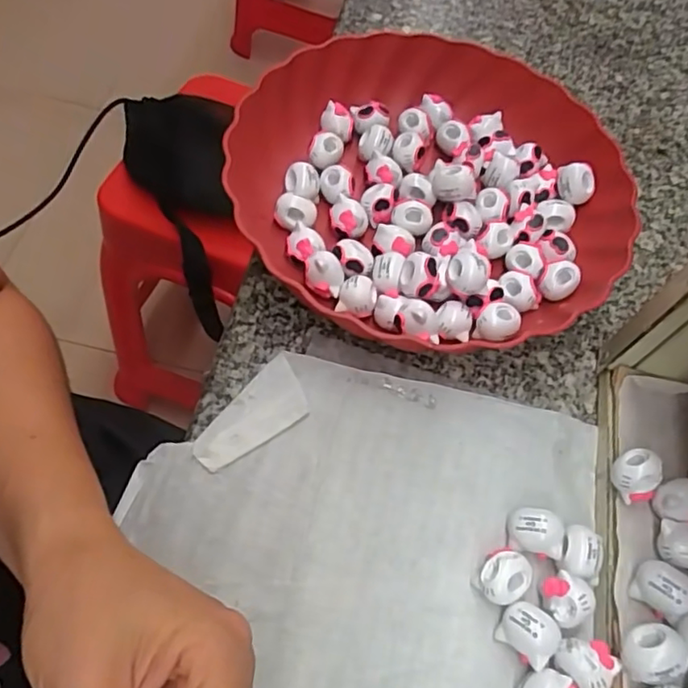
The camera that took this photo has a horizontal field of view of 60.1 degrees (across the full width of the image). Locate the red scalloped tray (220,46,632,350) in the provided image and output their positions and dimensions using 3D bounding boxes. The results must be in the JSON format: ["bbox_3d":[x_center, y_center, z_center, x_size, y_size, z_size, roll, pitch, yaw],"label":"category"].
[{"bbox_3d":[0.052,-0.098,0.375,0.245,0.051,0.238,-22,66,-17],"label":"red scalloped tray"}]

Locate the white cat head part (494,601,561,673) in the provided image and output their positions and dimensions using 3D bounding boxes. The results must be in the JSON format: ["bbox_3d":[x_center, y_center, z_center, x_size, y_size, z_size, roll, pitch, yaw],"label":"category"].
[{"bbox_3d":[0.083,0.128,0.265,0.024,0.018,0.021,40,64,15],"label":"white cat head part"}]

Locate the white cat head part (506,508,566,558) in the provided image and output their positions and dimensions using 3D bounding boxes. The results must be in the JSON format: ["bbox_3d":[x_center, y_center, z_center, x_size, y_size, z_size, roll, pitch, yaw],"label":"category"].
[{"bbox_3d":[0.092,0.091,0.288,0.025,0.018,0.019,13,61,1],"label":"white cat head part"}]

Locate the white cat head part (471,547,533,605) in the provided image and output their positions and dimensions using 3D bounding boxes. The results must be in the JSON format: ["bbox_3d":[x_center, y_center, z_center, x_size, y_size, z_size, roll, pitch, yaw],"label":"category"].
[{"bbox_3d":[0.074,0.109,0.277,0.023,0.017,0.022,3,61,-5],"label":"white cat head part"}]

